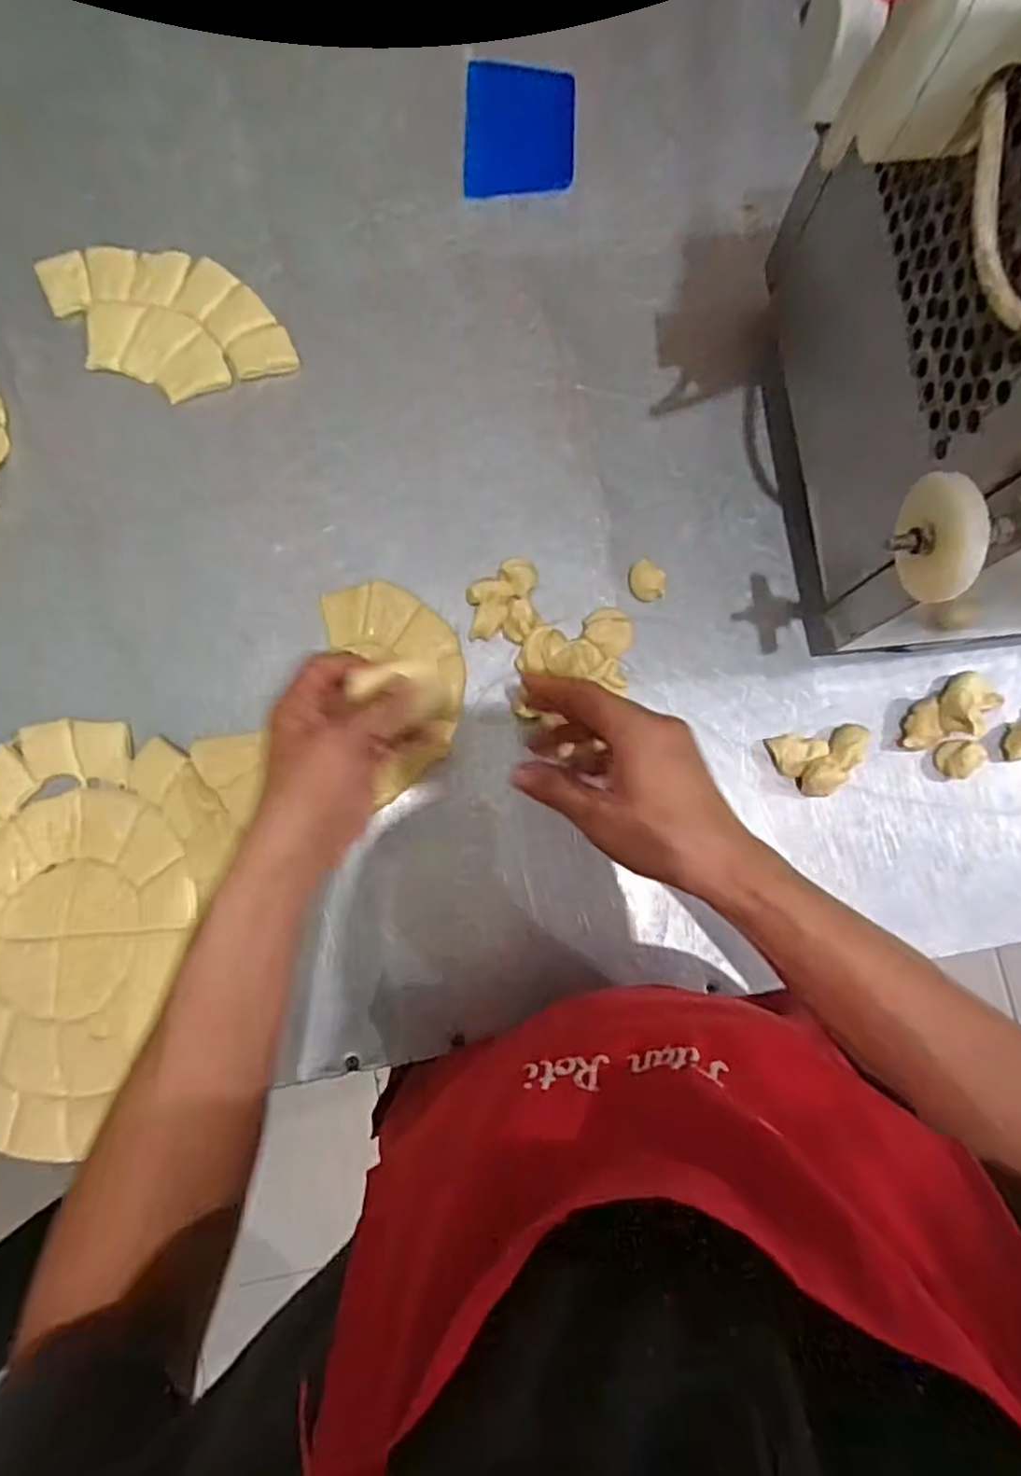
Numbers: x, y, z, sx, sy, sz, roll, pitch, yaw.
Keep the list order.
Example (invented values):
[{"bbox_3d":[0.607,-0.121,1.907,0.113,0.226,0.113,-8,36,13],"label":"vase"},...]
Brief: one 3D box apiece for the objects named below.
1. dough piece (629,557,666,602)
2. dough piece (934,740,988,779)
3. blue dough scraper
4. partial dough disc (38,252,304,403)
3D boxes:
[{"bbox_3d":[0.109,-0.126,0.581,0.025,0.028,0.030,-4,83,0],"label":"dough piece"},{"bbox_3d":[0.350,0.016,0.558,0.034,0.016,0.029,-5,83,0],"label":"dough piece"},{"bbox_3d":[0.008,-0.543,0.642,0.096,0.006,0.128,0,84,1],"label":"blue dough scraper"},{"bbox_3d":[-0.293,-0.355,0.613,0.225,0.004,0.116,23,84,3],"label":"partial dough disc"}]

